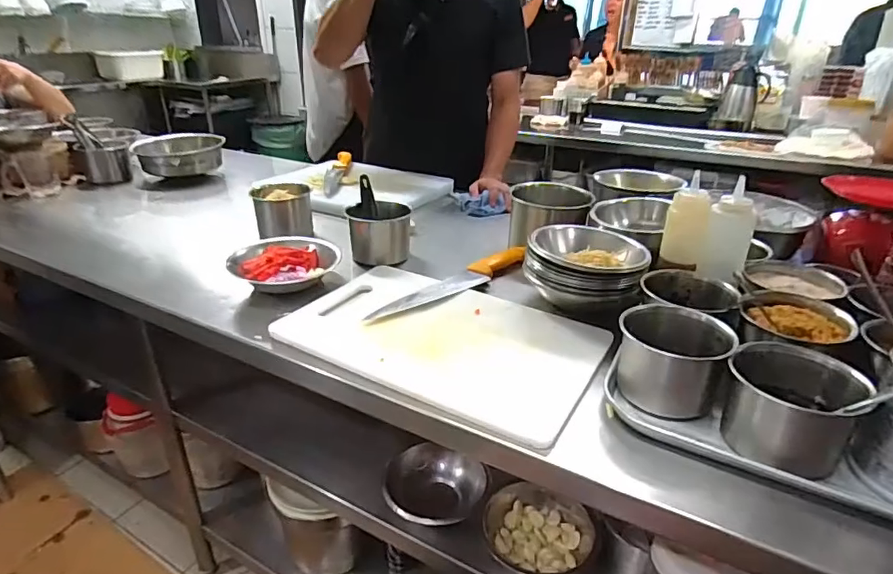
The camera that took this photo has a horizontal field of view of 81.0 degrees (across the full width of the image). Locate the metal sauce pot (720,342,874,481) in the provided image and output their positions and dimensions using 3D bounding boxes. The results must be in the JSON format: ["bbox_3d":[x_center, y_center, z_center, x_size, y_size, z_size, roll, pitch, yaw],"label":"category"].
[{"bbox_3d":[0.346,0.117,0.527,0.097,0.092,0.106,1,27,0],"label":"metal sauce pot"}]

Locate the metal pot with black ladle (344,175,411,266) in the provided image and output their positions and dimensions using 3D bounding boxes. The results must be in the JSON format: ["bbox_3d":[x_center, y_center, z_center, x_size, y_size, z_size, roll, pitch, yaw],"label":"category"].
[{"bbox_3d":[-0.121,-0.116,0.947,0.106,0.122,0.111,-2,27,-5],"label":"metal pot with black ladle"}]

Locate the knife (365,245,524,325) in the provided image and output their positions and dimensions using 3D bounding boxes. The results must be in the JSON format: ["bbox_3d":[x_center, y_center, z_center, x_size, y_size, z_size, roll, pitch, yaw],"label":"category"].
[{"bbox_3d":[0.006,-0.010,0.821,0.309,0.031,0.052,-21,34,-37],"label":"knife"}]

